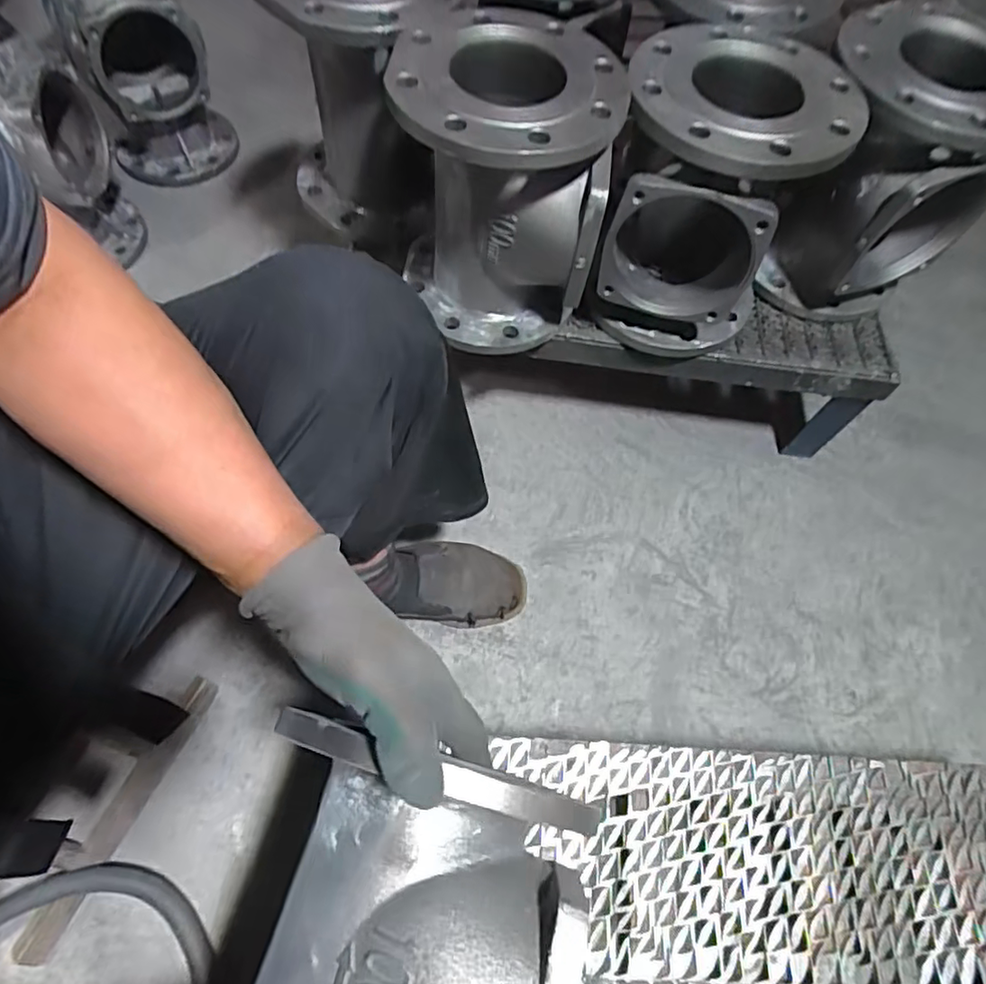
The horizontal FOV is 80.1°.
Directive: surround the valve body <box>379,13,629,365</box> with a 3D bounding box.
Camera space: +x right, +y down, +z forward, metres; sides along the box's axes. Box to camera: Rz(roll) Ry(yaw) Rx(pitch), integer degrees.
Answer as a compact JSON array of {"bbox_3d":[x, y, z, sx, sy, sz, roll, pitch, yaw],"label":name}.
[{"bbox_3d":[0.006,-0.302,0.603,0.203,0.245,0.188,8,64,0],"label":"valve body"}]

